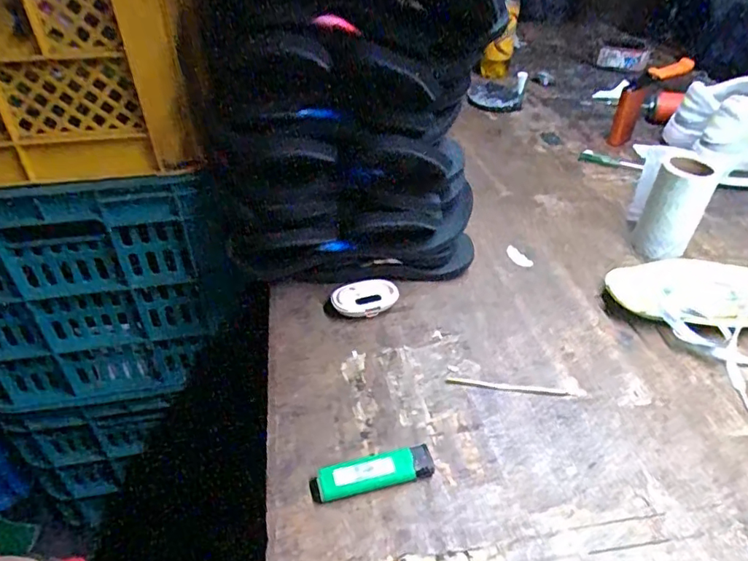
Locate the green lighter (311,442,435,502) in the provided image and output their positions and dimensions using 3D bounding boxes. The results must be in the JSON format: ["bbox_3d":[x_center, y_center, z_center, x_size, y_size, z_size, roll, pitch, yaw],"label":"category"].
[{"bbox_3d":[-0.001,0.135,0.368,0.085,0.013,0.023,-11,41,-13],"label":"green lighter"}]

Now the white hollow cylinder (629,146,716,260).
[{"bbox_3d":[0.318,-0.088,0.578,0.051,0.106,0.085,0,40,1],"label":"white hollow cylinder"}]

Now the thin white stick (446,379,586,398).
[{"bbox_3d":[0.119,0.090,0.441,0.112,0.004,0.008,4,40,6],"label":"thin white stick"}]

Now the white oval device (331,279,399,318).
[{"bbox_3d":[-0.008,0.018,0.513,0.063,0.022,0.035,-6,40,-7],"label":"white oval device"}]

